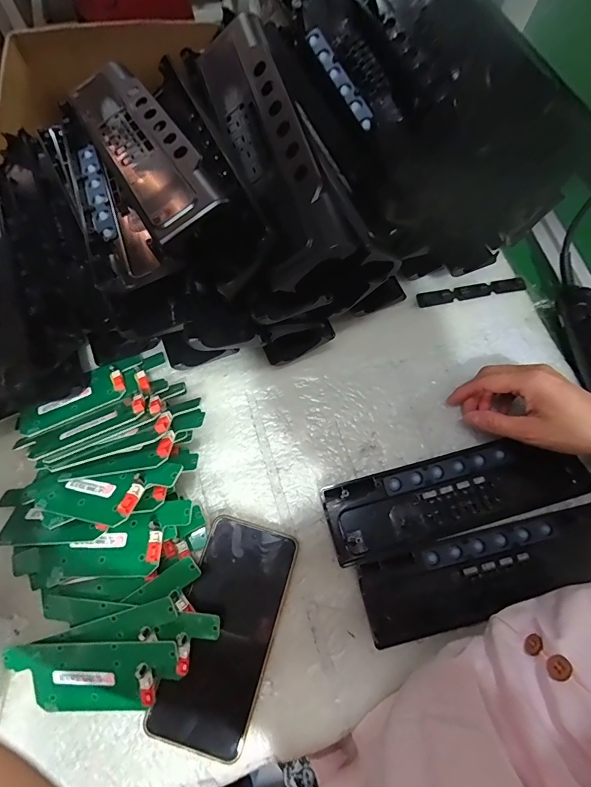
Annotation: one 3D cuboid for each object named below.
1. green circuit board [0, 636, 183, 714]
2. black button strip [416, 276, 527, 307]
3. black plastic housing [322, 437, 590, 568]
[{"bbox_3d":[-0.155,0.217,0.306,0.134,0.012,0.057,-5,91,5],"label":"green circuit board"},{"bbox_3d":[0.195,-0.114,0.442,0.123,0.004,0.020,-11,73,-5],"label":"black button strip"},{"bbox_3d":[0.147,0.089,0.368,0.237,0.016,0.067,-15,73,-6],"label":"black plastic housing"}]

